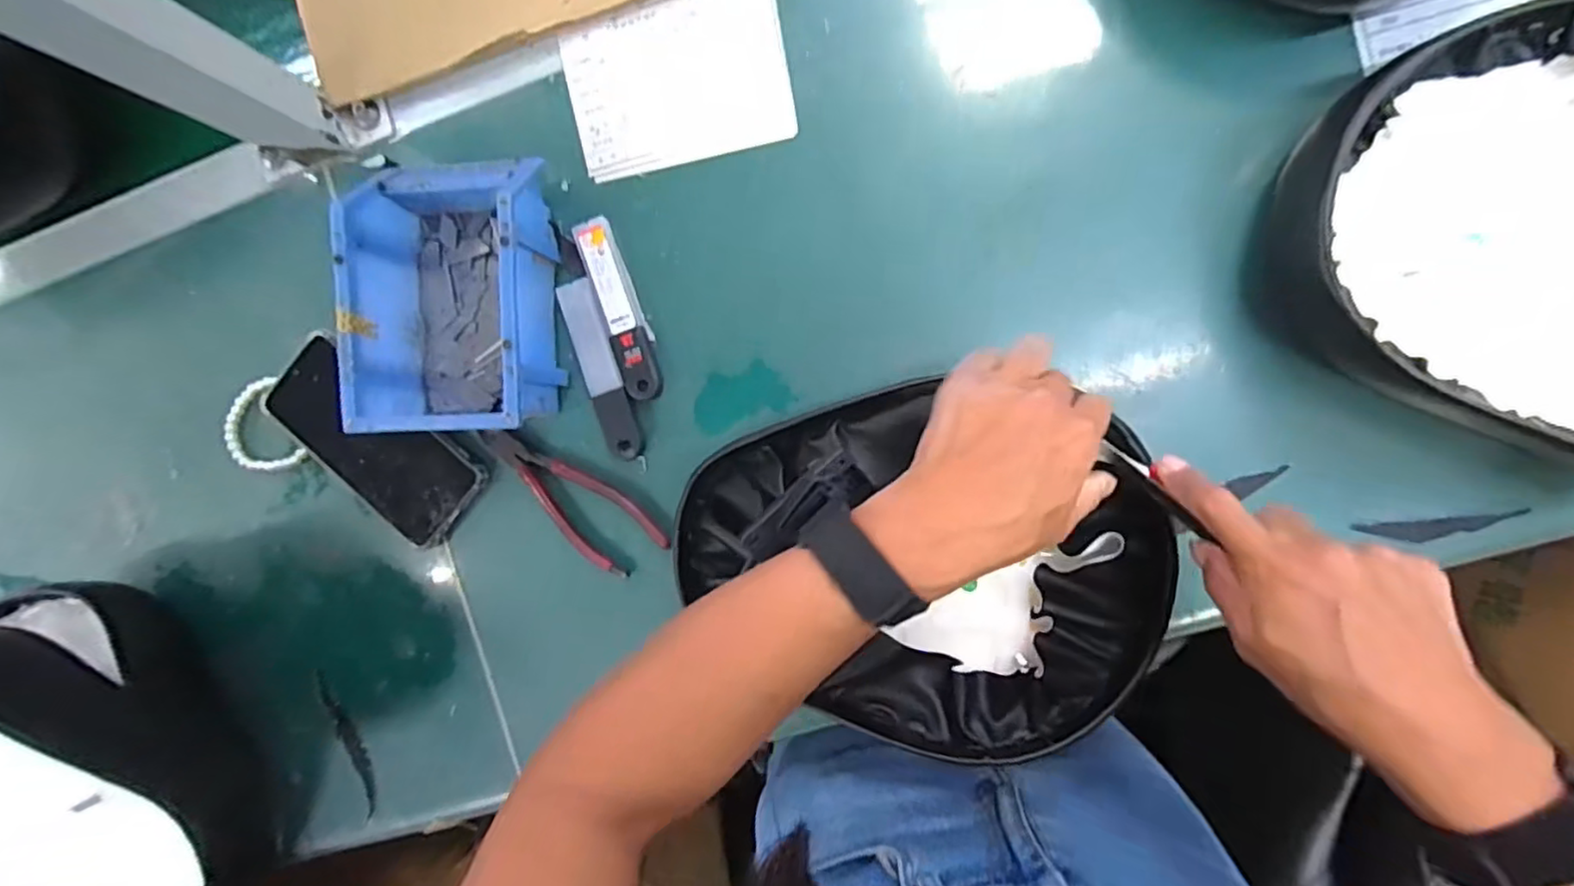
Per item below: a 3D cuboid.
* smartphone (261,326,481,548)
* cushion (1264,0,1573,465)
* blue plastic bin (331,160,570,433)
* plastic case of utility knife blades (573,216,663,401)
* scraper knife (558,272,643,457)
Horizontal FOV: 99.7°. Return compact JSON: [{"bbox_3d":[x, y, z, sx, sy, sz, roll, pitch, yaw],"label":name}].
[{"bbox_3d":[-0.302,0.001,0.482,0.166,0.016,0.084,38,98,1],"label":"smartphone"},{"bbox_3d":[0.424,-0.105,0.367,0.283,0.074,0.215,22,95,6],"label":"cushion"},{"bbox_3d":[-0.219,-0.098,0.437,0.117,0.068,0.168,-2,95,6],"label":"blue plastic bin"},{"bbox_3d":[-0.114,-0.093,0.458,0.028,0.006,0.126,-18,92,-12],"label":"plastic case of utility knife blades"},{"bbox_3d":[-0.129,-0.050,0.462,0.027,0.007,0.126,-18,93,7],"label":"scraper knife"}]

